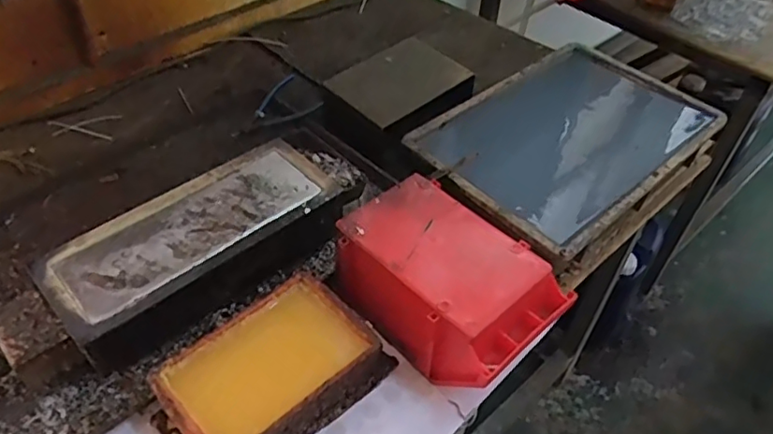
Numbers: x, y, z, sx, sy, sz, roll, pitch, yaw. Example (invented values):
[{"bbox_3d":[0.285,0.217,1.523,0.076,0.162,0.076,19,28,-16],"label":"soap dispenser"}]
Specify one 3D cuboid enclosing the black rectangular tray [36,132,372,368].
[{"bbox_3d":[-0.223,0.032,0.741,0.343,0.082,0.145,-32,55,-29],"label":"black rectangular tray"}]

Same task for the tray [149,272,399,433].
[{"bbox_3d":[-0.119,0.166,0.626,0.226,0.062,0.137,-34,55,-29],"label":"tray"}]

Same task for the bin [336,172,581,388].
[{"bbox_3d":[0.066,0.076,0.676,0.137,0.102,0.228,-34,56,-30],"label":"bin"}]

